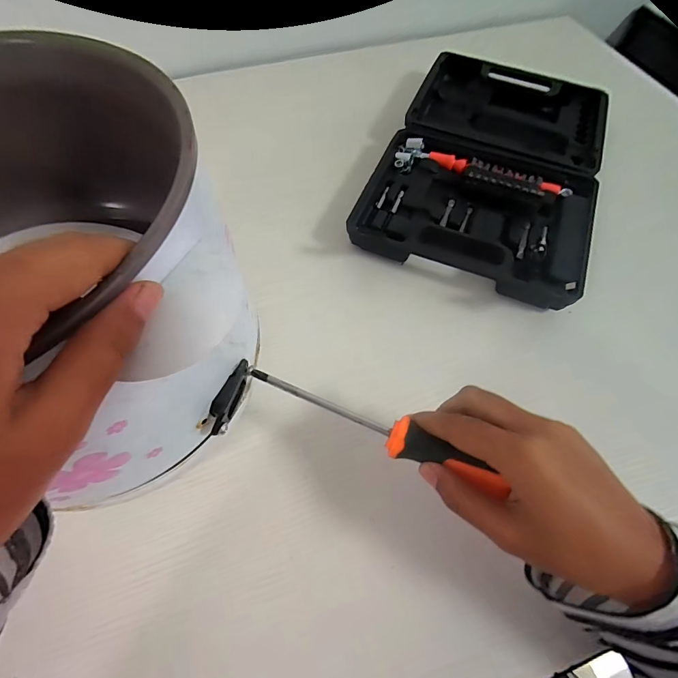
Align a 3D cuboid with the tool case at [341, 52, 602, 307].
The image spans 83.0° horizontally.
[{"bbox_3d":[0.166,-0.197,0.415,0.214,0.038,0.348,22,62,9],"label":"tool case"}]

